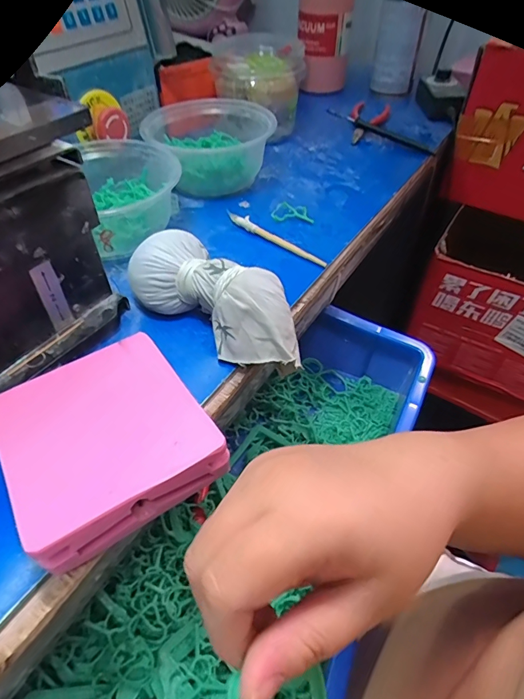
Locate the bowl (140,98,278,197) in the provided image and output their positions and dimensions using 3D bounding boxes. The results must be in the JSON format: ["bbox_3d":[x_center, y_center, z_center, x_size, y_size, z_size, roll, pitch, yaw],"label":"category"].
[{"bbox_3d":[-0.053,-0.218,0.456,0.123,0.059,0.122,0,47,0],"label":"bowl"}]

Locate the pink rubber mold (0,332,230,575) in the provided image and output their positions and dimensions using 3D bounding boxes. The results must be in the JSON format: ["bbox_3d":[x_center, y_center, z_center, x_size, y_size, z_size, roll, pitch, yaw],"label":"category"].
[{"bbox_3d":[-0.088,0.045,0.238,0.100,0.020,0.109,-27,53,-23],"label":"pink rubber mold"}]

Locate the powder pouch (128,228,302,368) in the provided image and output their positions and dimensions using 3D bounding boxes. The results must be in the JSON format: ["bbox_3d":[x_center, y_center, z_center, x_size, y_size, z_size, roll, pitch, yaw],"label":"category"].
[{"bbox_3d":[-0.030,-0.039,0.299,0.137,0.043,0.057,26,52,22],"label":"powder pouch"}]

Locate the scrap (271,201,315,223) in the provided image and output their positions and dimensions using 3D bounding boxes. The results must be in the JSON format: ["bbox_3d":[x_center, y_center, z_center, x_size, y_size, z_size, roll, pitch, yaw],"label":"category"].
[{"bbox_3d":[0.030,-0.135,0.417,0.040,0.006,0.030,2,47,1],"label":"scrap"}]

